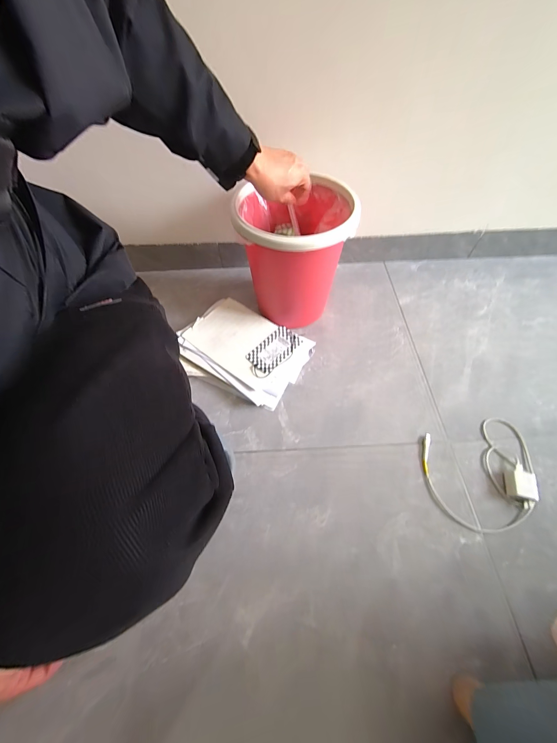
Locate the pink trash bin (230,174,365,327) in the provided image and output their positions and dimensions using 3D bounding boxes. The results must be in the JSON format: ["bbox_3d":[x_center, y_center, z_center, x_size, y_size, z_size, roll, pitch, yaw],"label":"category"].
[{"bbox_3d":[0.038,-0.269,0.675,0.231,0.258,0.235,4,59,4],"label":"pink trash bin"}]

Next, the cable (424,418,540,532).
[{"bbox_3d":[0.418,0.199,0.560,0.241,0.027,0.194,-12,60,-6],"label":"cable"}]

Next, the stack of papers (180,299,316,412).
[{"bbox_3d":[-0.092,-0.055,0.716,0.312,0.045,0.230,27,63,16],"label":"stack of papers"}]

